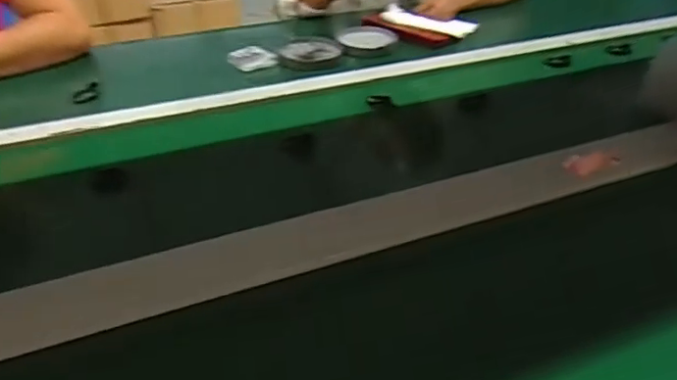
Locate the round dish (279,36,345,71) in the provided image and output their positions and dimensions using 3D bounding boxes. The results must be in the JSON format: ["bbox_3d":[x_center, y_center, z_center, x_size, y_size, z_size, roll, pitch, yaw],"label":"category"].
[{"bbox_3d":[-0.048,-0.263,1.089,0.134,0.022,0.123,-8,41,7],"label":"round dish"}]

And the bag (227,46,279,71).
[{"bbox_3d":[-0.160,-0.242,1.056,0.079,0.017,0.111,-18,41,-26],"label":"bag"}]

